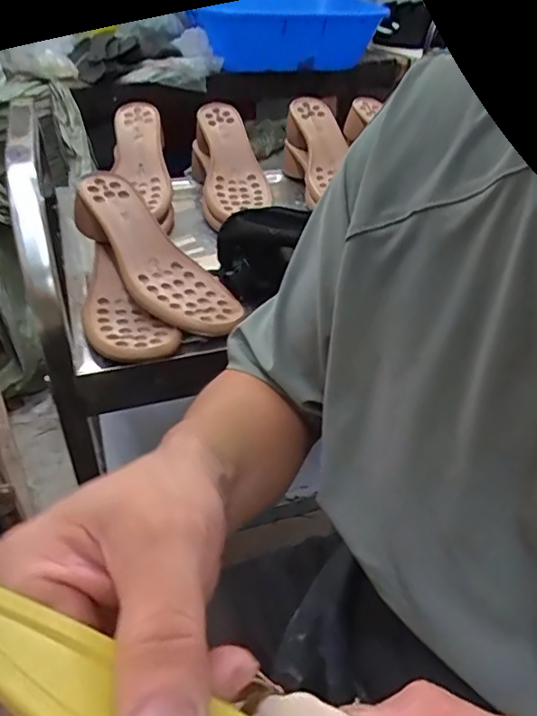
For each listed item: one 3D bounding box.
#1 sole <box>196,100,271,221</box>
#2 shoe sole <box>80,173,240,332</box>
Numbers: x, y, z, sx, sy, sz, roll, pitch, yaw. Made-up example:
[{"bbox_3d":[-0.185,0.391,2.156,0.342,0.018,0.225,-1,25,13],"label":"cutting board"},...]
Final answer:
[{"bbox_3d":[-0.054,-0.291,0.801,0.088,0.026,0.236,-4,61,-11],"label":"sole"},{"bbox_3d":[-0.118,-0.109,0.577,0.096,0.033,0.241,-26,67,-33],"label":"shoe sole"}]

